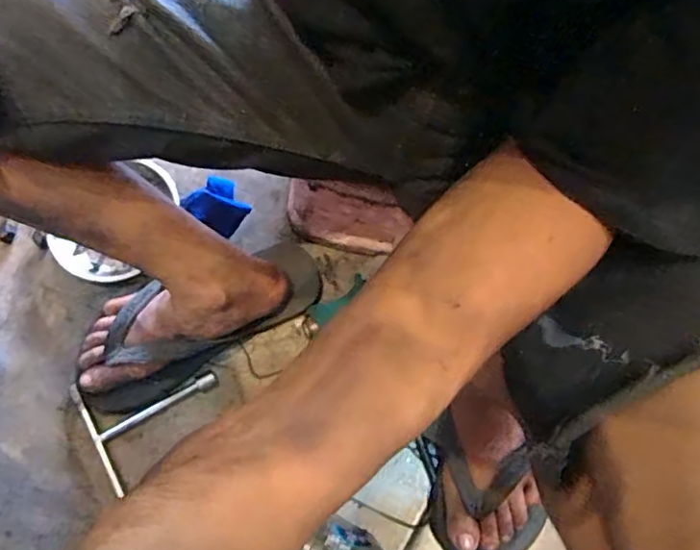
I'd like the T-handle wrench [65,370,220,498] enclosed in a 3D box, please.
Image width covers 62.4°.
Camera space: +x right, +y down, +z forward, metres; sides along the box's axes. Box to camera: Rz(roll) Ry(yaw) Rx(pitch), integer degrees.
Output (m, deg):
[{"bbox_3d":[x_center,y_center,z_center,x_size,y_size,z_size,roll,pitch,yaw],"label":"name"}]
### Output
[{"bbox_3d":[-0.214,0.139,0.624,0.144,0.016,0.120,-31,77,-7],"label":"T-handle wrench"}]

